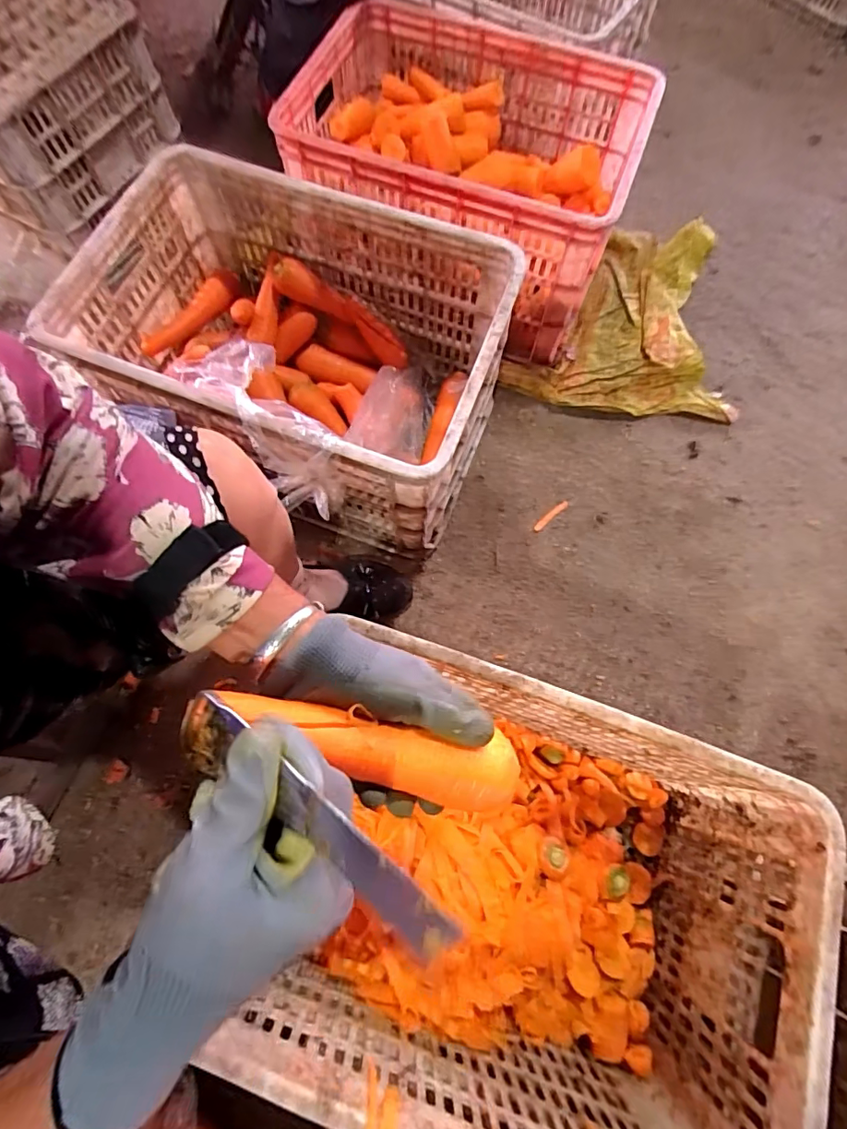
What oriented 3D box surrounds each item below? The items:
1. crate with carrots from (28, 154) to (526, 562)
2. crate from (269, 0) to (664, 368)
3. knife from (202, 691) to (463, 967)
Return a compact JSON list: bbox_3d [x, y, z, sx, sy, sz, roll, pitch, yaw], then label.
[{"bbox_3d":[-0.164,-0.259,0.740,0.500,0.315,0.369,19,72,5],"label":"crate with carrots"},{"bbox_3d":[0.075,-0.634,0.862,0.508,0.266,0.383,24,73,7],"label":"crate"},{"bbox_3d":[-0.051,0.102,0.219,0.161,0.004,0.020,24,99,36],"label":"knife"}]

